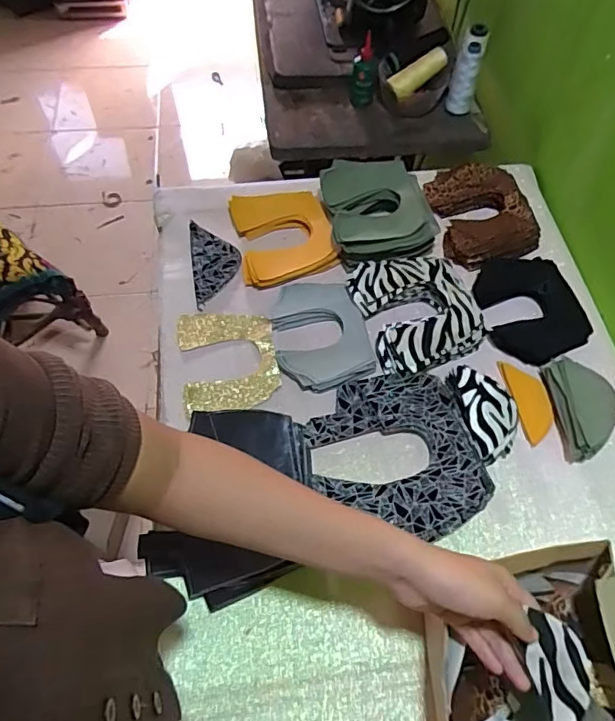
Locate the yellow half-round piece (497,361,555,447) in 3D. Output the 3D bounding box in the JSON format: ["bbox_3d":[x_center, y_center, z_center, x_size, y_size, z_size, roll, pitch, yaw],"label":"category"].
[{"bbox_3d":[0.279,0.049,0.658,0.050,0.010,0.111,-5,60,-5],"label":"yellow half-round piece"}]

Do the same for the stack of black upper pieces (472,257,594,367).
[{"bbox_3d":[0.304,-0.076,0.726,0.124,0.034,0.170,-9,61,-7],"label":"stack of black upper pieces"}]

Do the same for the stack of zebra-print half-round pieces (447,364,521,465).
[{"bbox_3d":[0.212,0.063,0.632,0.064,0.034,0.117,-13,61,-9],"label":"stack of zebra-print half-round pieces"}]

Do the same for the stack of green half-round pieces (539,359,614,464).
[{"bbox_3d":[0.330,0.057,0.637,0.068,0.046,0.126,4,60,0],"label":"stack of green half-round pieces"}]

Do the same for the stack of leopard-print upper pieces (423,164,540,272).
[{"bbox_3d":[0.261,-0.226,0.792,0.138,0.035,0.168,-14,62,-10],"label":"stack of leopard-print upper pieces"}]

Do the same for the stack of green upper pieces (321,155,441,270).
[{"bbox_3d":[0.103,-0.218,0.773,0.152,0.056,0.170,-5,60,-5],"label":"stack of green upper pieces"}]

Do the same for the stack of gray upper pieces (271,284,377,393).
[{"bbox_3d":[0.017,-0.036,0.689,0.117,0.027,0.159,-8,61,-6],"label":"stack of gray upper pieces"}]

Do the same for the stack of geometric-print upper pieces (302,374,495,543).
[{"bbox_3d":[0.099,0.110,0.608,0.179,0.030,0.192,-13,61,-9],"label":"stack of geometric-print upper pieces"}]

